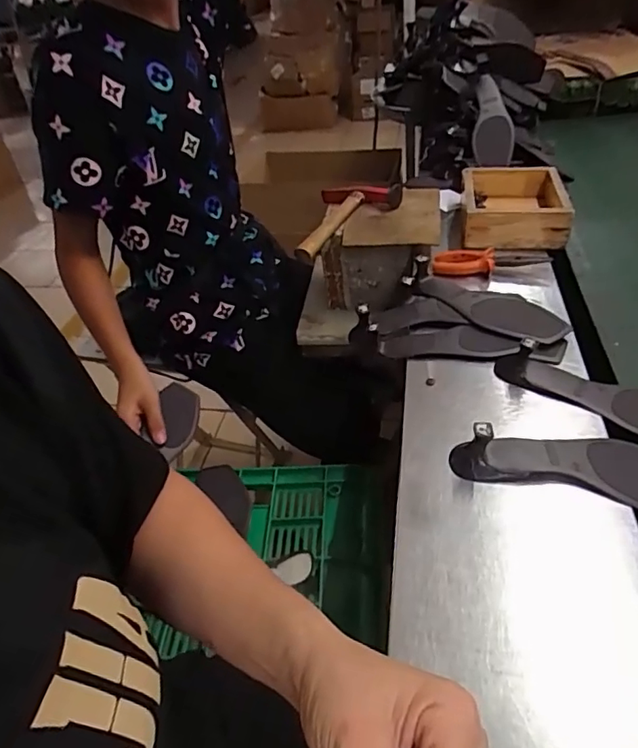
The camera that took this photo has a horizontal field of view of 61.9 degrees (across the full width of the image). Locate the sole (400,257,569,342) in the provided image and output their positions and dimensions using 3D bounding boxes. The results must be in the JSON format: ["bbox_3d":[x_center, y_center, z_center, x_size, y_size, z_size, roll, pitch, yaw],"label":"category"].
[{"bbox_3d":[0.197,-0.092,0.671,0.221,0.036,0.081,28,51,36],"label":"sole"}]

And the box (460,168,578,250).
[{"bbox_3d":[0.306,-0.268,0.838,0.146,0.050,0.179,2,40,12],"label":"box"}]

